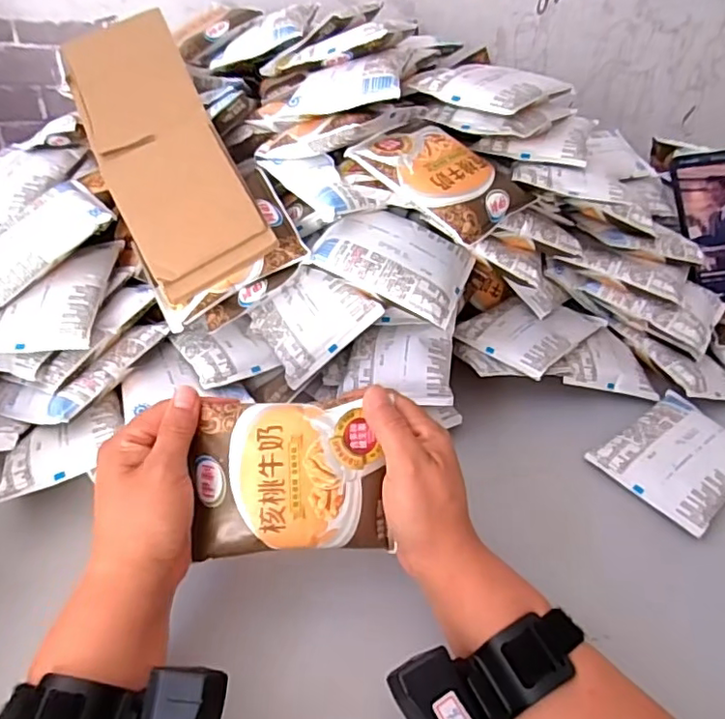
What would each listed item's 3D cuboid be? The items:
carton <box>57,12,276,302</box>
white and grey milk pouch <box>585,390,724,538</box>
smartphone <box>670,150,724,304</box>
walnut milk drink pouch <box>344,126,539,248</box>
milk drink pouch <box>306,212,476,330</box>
[{"bbox_3d":[-0.178,-0.187,0.502,0.102,0.013,0.275,-27,73,-3],"label":"carton"},{"bbox_3d":[0.271,0.079,0.489,0.124,0.018,0.097,-23,47,-29],"label":"white and grey milk pouch"},{"bbox_3d":[0.381,-0.142,0.612,0.080,0.012,0.161,-6,83,-2],"label":"smartphone"},{"bbox_3d":[0.063,-0.149,0.460,0.127,0.024,0.094,41,61,15],"label":"walnut milk drink pouch"},{"bbox_3d":[0.028,-0.086,0.490,0.125,0.024,0.088,28,57,3],"label":"milk drink pouch"}]

